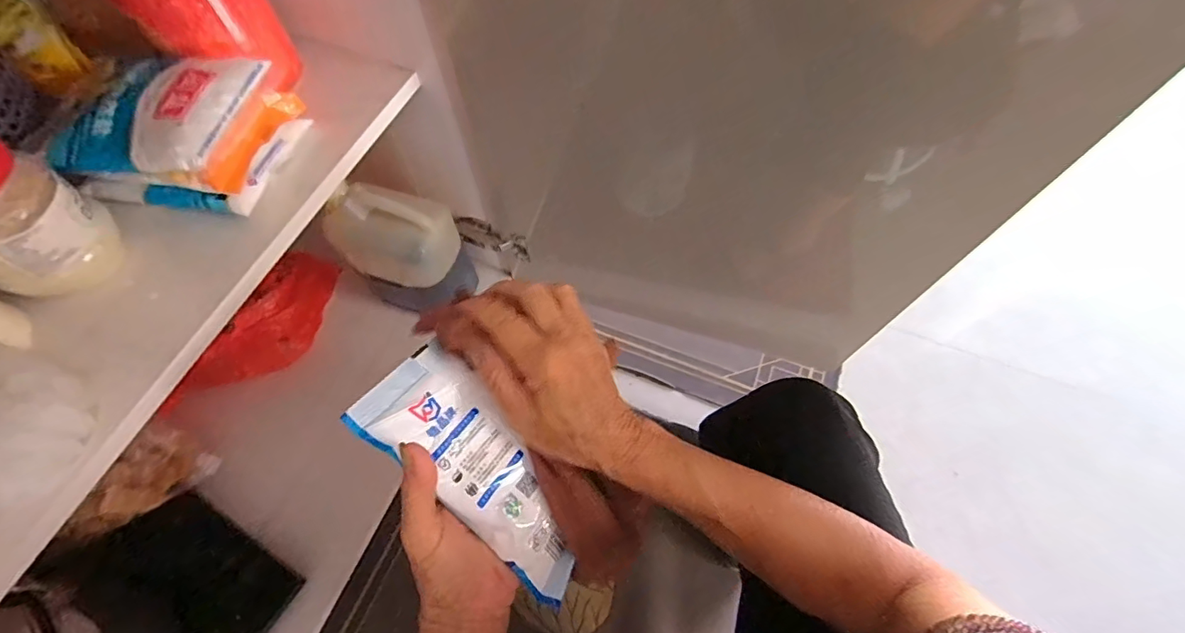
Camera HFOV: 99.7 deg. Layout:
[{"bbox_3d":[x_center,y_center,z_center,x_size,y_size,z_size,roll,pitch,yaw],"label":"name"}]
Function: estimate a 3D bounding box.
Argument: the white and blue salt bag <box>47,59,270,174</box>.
[{"bbox_3d":[-0.329,-0.158,0.382,0.123,0.033,0.110,10,64,5],"label":"white and blue salt bag"}]

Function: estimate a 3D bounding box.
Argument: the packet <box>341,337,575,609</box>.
[{"bbox_3d":[-0.068,0.101,0.307,0.064,0.023,0.169,-37,96,-17],"label":"packet"}]

